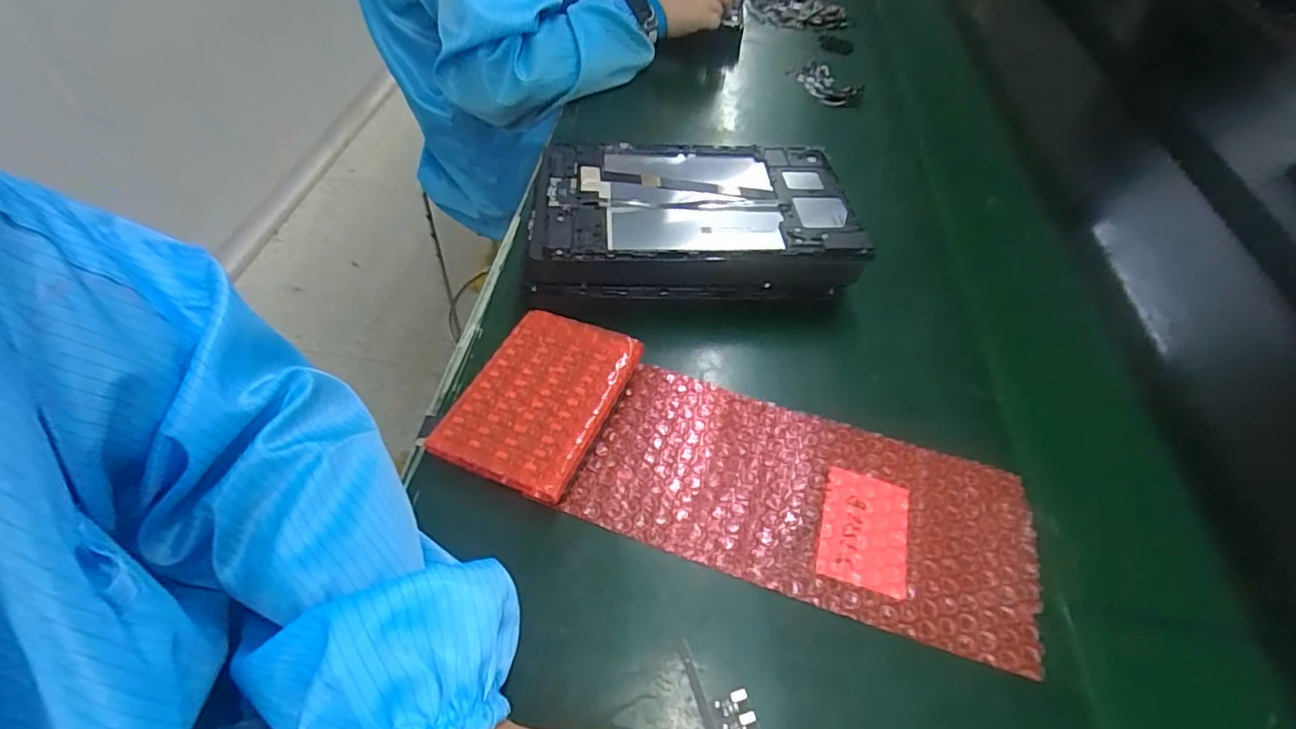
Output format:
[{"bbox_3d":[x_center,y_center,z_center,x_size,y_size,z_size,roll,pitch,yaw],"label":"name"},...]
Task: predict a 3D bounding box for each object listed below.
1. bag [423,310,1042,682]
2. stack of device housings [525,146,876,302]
[{"bbox_3d":[0.052,0.061,0.347,0.345,0.036,0.119,19,53,9],"label":"bag"},{"bbox_3d":[0.035,-0.121,0.462,0.253,0.045,0.158,0,53,-5],"label":"stack of device housings"}]

